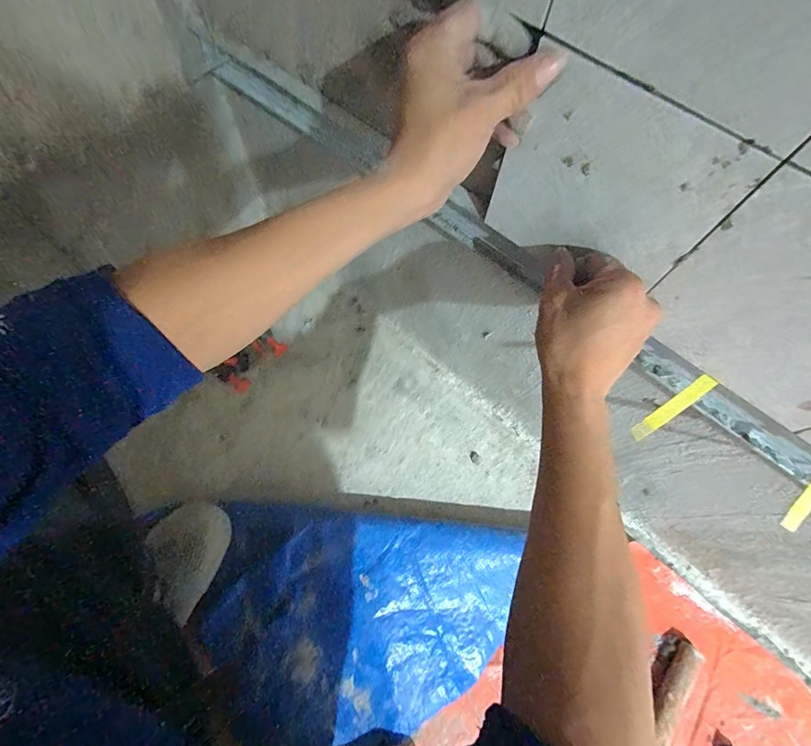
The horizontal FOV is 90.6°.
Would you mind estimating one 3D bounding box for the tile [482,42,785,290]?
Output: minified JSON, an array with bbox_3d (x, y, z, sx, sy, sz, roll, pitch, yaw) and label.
[{"bbox_3d":[0.134,-0.125,0.284,0.145,0.139,0.006,38,71,13],"label":"tile"}]

